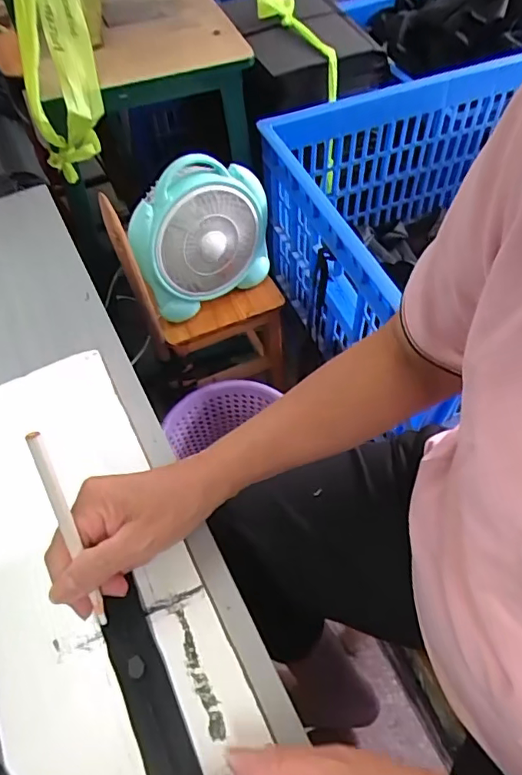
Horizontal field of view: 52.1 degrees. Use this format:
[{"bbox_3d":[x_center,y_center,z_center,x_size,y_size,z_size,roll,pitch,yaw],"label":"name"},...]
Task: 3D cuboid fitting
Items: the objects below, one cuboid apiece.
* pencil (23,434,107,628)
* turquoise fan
[{"bbox_3d":[-0.120,0.092,0.337,0.009,0.144,0.007,-15,22,-9],"label":"pencil"},{"bbox_3d":[-0.098,-0.254,0.881,0.232,0.216,0.104,-25,58,-14],"label":"turquoise fan"}]

